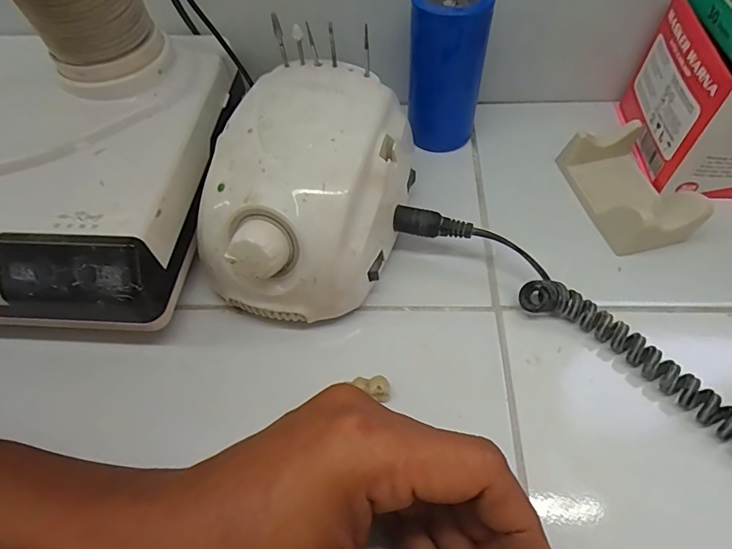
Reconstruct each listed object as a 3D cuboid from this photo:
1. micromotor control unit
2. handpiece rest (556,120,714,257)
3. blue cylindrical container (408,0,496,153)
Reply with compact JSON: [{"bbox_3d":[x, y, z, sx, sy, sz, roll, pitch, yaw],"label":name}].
[{"bbox_3d":[-0.032,-0.049,0.260,0.099,0.070,0.138,18,60,14],"label":"micromotor control unit"},{"bbox_3d":[0.168,-0.056,0.288,0.048,0.031,0.090,-11,57,-4],"label":"handpiece rest"},{"bbox_3d":[0.054,-0.136,0.303,0.046,0.102,0.037,15,59,12],"label":"blue cylindrical container"}]

